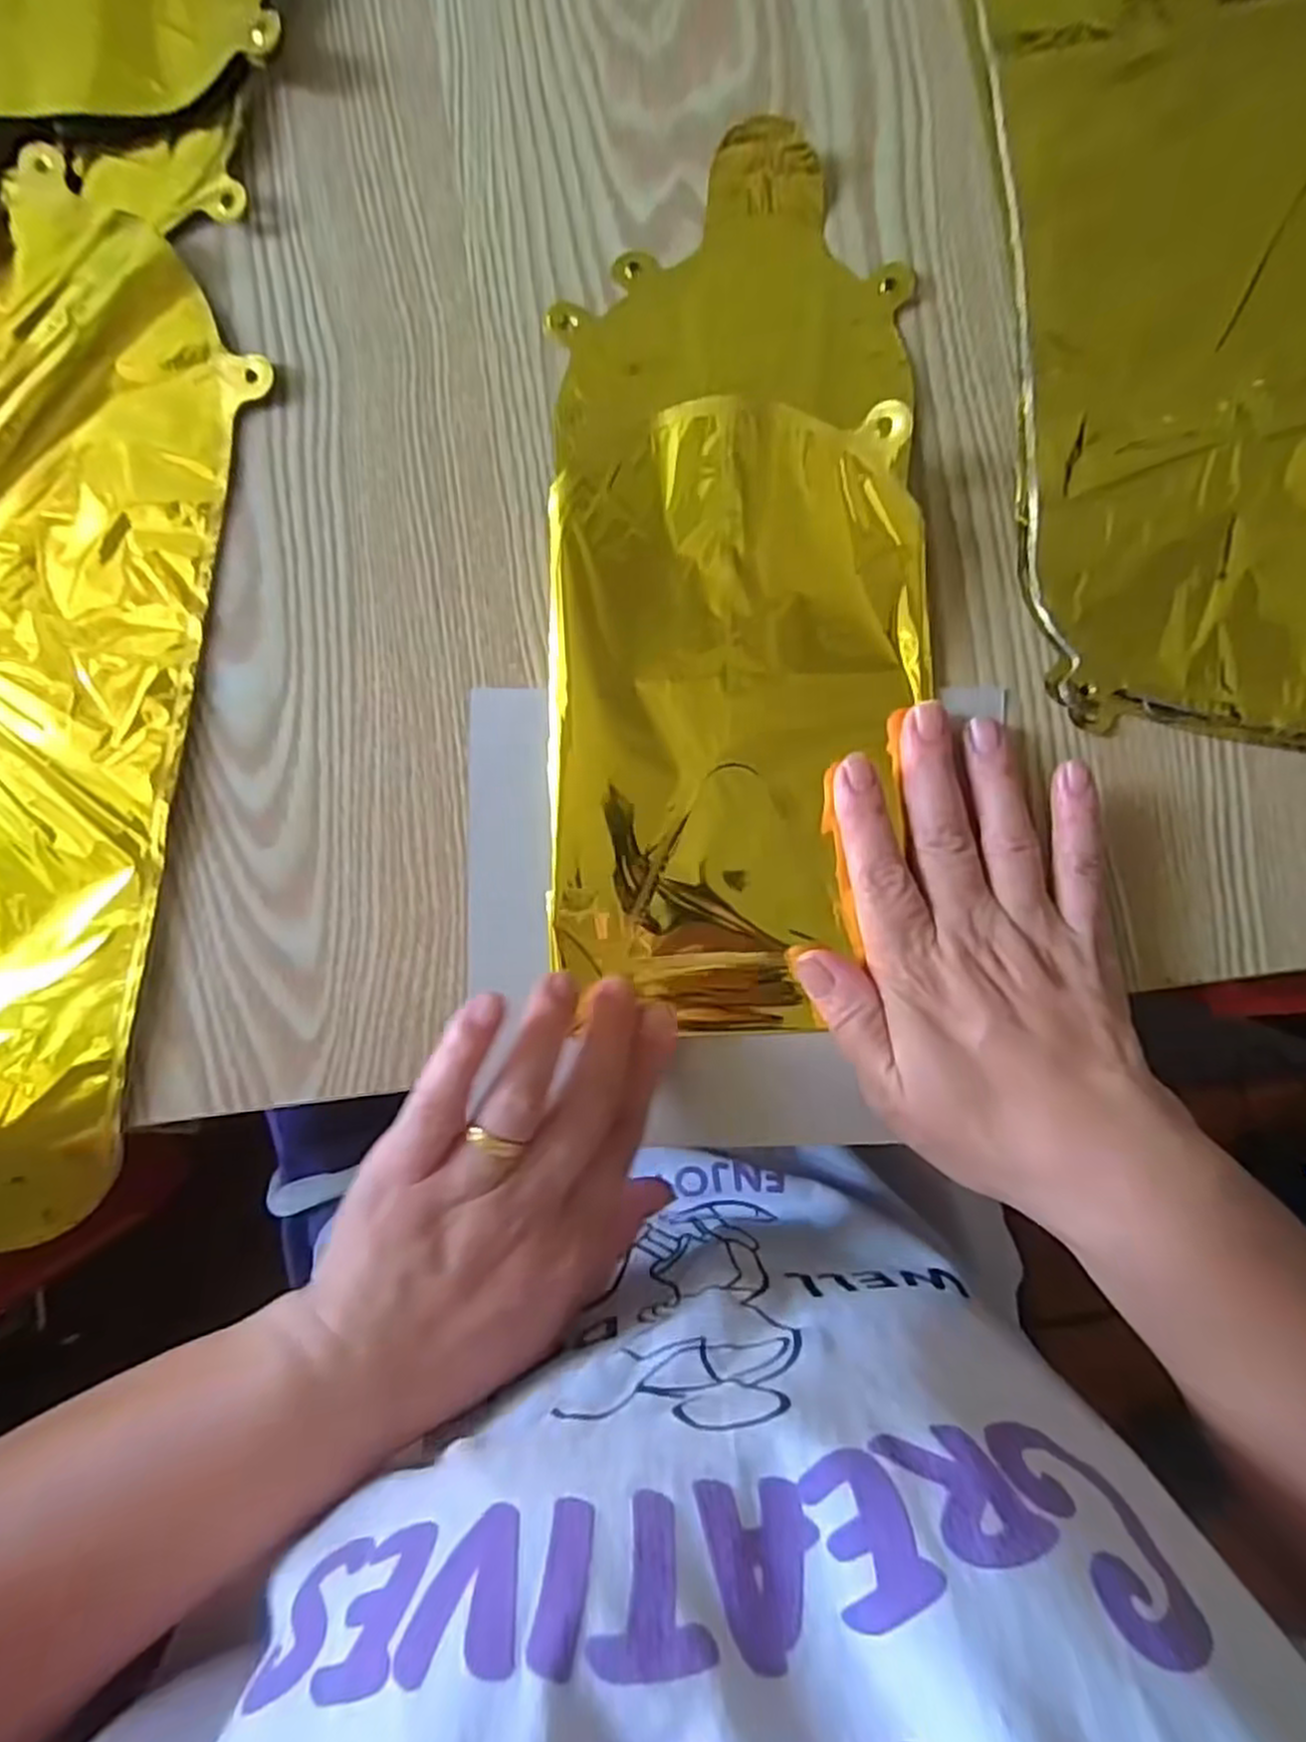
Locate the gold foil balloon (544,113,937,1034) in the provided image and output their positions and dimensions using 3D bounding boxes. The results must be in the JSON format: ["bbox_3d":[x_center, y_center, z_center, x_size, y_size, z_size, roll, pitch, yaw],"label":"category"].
[{"bbox_3d":[0.029,-0.101,0.280,0.130,0.019,0.304,6,90,0],"label":"gold foil balloon"}]

